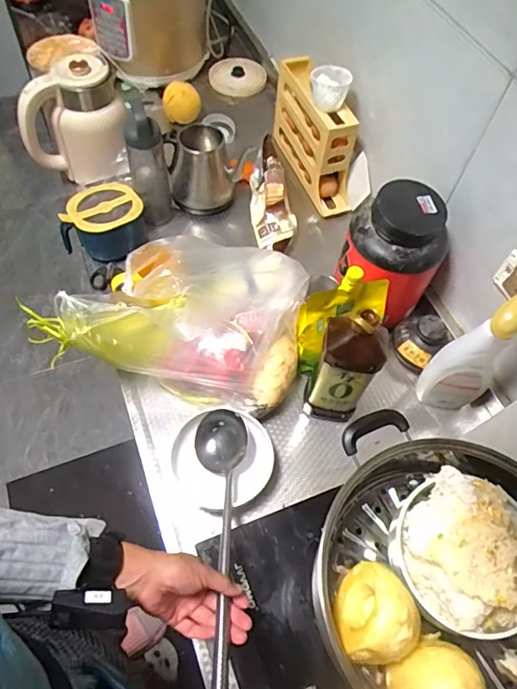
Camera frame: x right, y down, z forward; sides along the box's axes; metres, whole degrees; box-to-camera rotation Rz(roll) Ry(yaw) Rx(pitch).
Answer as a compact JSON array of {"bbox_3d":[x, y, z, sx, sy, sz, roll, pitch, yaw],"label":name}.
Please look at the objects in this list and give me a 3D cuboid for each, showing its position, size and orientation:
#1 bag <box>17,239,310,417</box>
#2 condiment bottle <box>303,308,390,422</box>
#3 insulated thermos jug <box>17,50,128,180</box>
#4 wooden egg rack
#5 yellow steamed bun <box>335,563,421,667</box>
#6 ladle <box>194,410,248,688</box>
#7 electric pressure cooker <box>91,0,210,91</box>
[{"bbox_3d":[-0.123,-0.061,0.798,0.389,0.141,0.274,11,59,2],"label":"bag"},{"bbox_3d":[0.125,0.034,0.706,0.088,0.260,0.060,20,60,8],"label":"condiment bottle"},{"bbox_3d":[-0.356,-0.415,0.954,0.199,0.198,0.161,-19,63,-15],"label":"insulated thermos jug"},{"bbox_3d":[0.115,-0.437,1.045,0.091,0.195,0.284,-18,62,-14],"label":"wooden egg rack"},{"bbox_3d":[0.118,0.268,0.484,0.077,0.062,0.095,-1,60,-5],"label":"yellow steamed bun"},{"bbox_3d":[-0.045,0.274,0.635,0.074,0.079,0.412,-1,44,-5],"label":"ladle"},{"bbox_3d":[-0.262,-0.799,1.170,0.267,0.341,0.274,-15,62,-13],"label":"electric pressure cooker"}]

